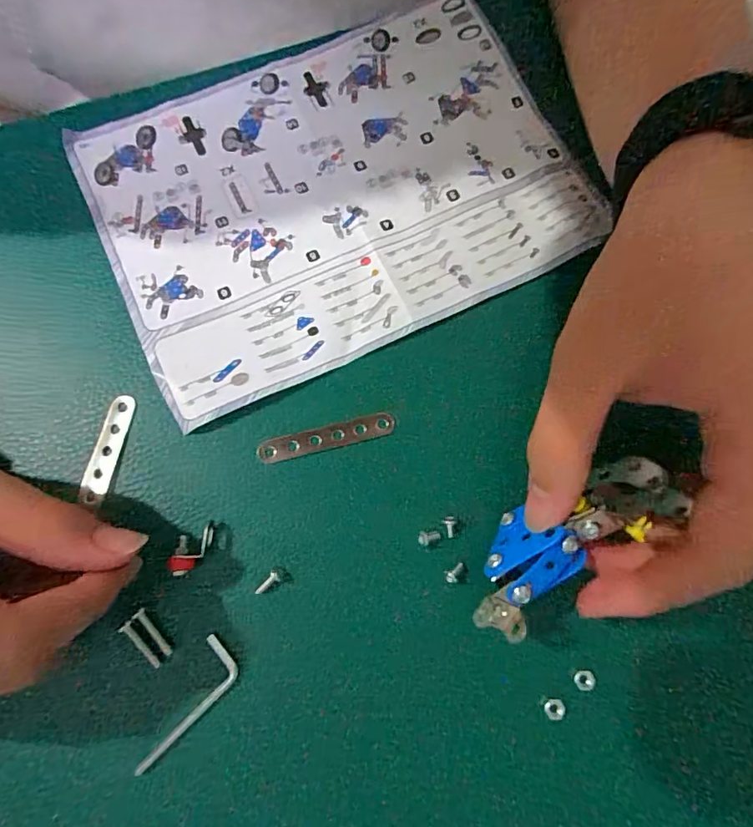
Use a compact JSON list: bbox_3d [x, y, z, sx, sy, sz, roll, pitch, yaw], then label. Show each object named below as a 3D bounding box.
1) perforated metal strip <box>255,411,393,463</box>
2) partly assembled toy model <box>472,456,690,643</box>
[{"bbox_3d":[-0.022,0.011,0.214,0.059,0.004,0.010,-14,82,-5],"label":"perforated metal strip"},{"bbox_3d":[0.065,0.045,0.175,0.077,0.029,0.030,-43,77,9],"label":"partly assembled toy model"}]

